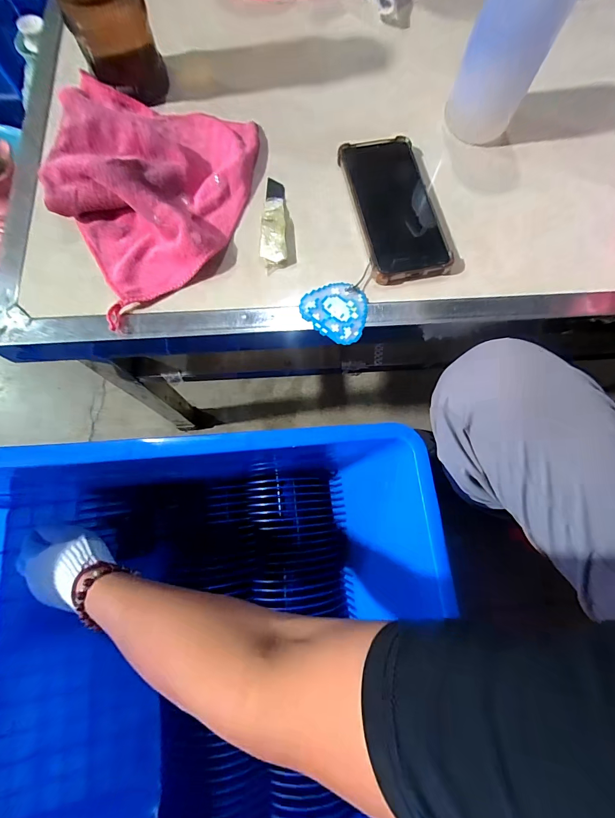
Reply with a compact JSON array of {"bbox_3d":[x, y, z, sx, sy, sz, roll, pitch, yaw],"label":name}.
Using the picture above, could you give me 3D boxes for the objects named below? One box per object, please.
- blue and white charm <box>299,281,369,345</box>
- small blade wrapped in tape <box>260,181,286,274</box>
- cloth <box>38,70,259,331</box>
[{"bbox_3d":[0.026,-0.093,0.329,0.061,0.007,0.054,27,77,5],"label":"blue and white charm"},{"bbox_3d":[-0.034,-0.187,0.350,0.024,0.009,0.109,-2,76,-2],"label":"small blade wrapped in tape"},{"bbox_3d":[-0.161,-0.207,0.336,0.191,0.041,0.259,10,76,1],"label":"cloth"}]

